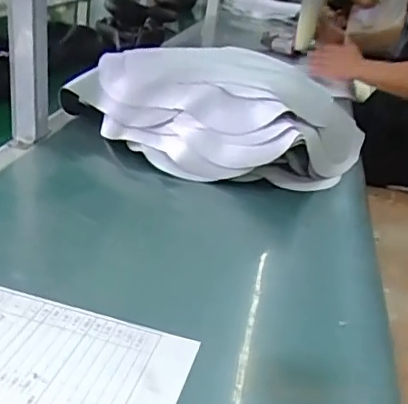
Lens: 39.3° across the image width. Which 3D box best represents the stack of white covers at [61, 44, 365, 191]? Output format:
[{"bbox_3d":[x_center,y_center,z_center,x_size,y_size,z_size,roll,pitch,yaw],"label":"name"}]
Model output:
[{"bbox_3d":[0.045,-0.159,0.908,0.359,0.129,0.326,23,30,28],"label":"stack of white covers"}]

